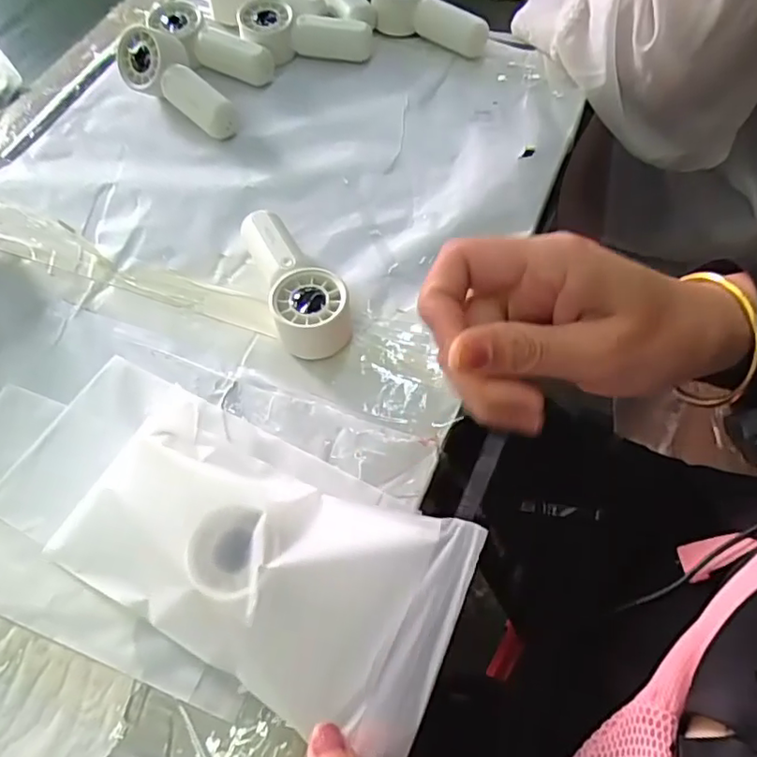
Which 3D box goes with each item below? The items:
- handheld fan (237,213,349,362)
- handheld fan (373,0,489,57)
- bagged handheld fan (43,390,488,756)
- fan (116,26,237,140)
[{"bbox_3d":[-0.052,-0.065,0.384,0.046,0.032,0.106,-18,62,-9],"label":"handheld fan"},{"bbox_3d":[0.045,-0.316,0.523,0.109,0.032,0.047,28,65,16],"label":"handheld fan"},{"bbox_3d":[-0.058,0.082,0.288,0.194,0.031,0.101,21,63,20],"label":"bagged handheld fan"},{"bbox_3d":[-0.159,-0.229,0.468,0.048,0.048,0.109,-35,66,-17],"label":"fan"}]

